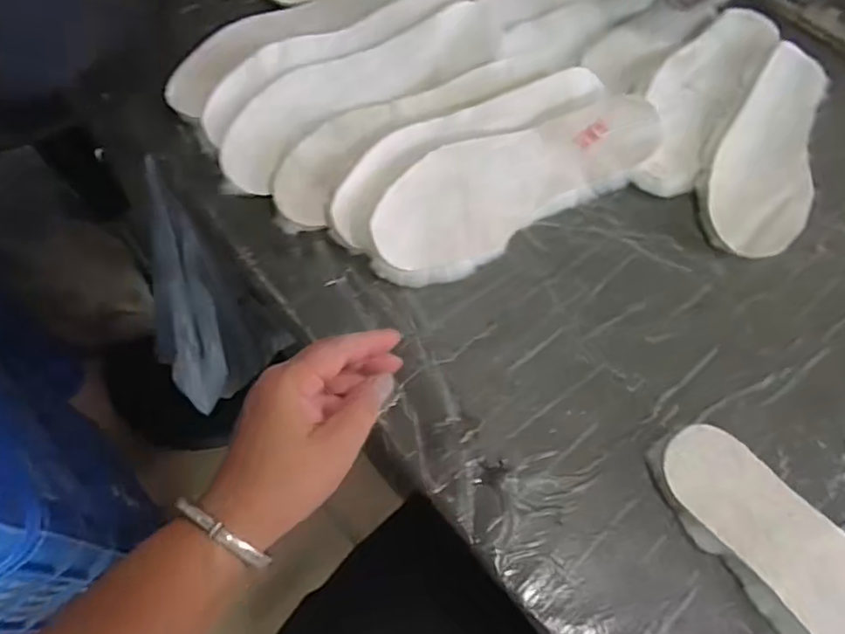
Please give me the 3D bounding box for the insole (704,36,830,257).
[{"bbox_3d":[0.329,-0.161,0.591,0.090,0.030,0.264,22,67,7],"label":"insole"}]

